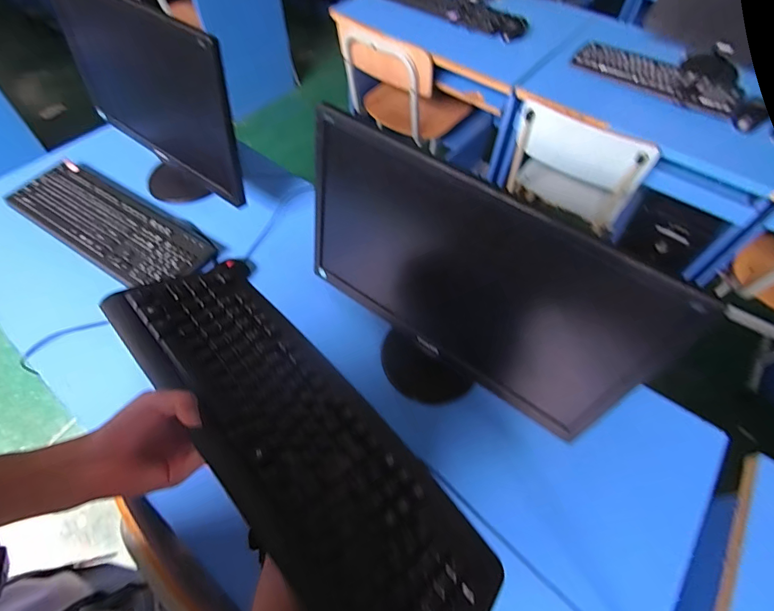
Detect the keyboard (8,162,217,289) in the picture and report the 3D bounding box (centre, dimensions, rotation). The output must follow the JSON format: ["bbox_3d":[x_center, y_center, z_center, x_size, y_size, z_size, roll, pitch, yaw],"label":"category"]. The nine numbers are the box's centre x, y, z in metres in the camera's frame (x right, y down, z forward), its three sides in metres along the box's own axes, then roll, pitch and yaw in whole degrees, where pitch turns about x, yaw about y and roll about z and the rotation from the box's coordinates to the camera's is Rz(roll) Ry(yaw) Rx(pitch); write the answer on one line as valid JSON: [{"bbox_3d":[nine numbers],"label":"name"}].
[{"bbox_3d":[-0.546,-0.161,0.805,0.437,0.020,0.153,30,59,17],"label":"keyboard"}]

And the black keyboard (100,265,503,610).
[{"bbox_3d":[-0.087,0.114,0.388,0.436,0.016,0.154,43,40,21],"label":"black keyboard"}]

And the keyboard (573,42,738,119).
[{"bbox_3d":[0.781,-0.666,1.197,0.454,0.040,0.133,33,60,19],"label":"keyboard"}]

